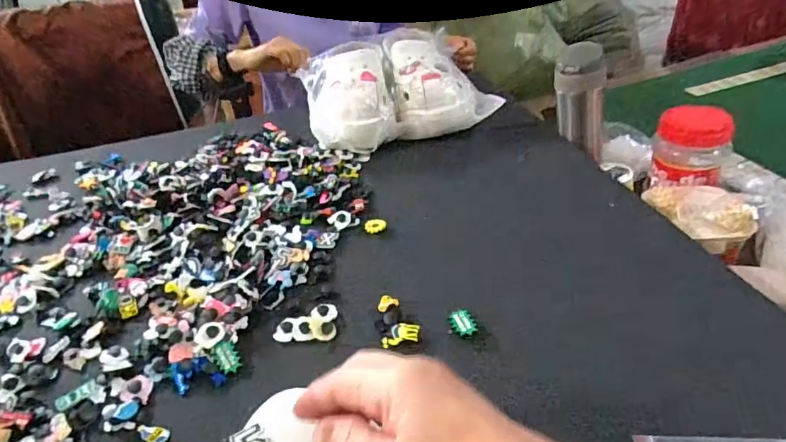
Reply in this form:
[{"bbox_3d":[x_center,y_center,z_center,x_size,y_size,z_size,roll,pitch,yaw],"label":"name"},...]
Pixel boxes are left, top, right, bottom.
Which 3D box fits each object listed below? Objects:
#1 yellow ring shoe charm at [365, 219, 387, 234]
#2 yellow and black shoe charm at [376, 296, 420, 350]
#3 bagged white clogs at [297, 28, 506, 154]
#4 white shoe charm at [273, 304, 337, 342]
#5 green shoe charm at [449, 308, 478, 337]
[{"bbox_3d":[-0.020,0.005,0.584,0.024,0.006,0.025,-5,35,3],"label":"yellow ring shoe charm"},{"bbox_3d":[0.002,0.090,0.455,0.035,0.013,0.050,-13,36,-9],"label":"yellow and black shoe charm"},{"bbox_3d":[-0.006,-0.221,0.810,0.260,0.087,0.242,-13,36,-8],"label":"bagged white clogs"},{"bbox_3d":[-0.081,0.094,0.467,0.056,0.009,0.040,-7,35,0],"label":"white shoe charm"},{"bbox_3d":[0.063,0.092,0.449,0.020,0.011,0.032,-17,36,-14],"label":"green shoe charm"}]

